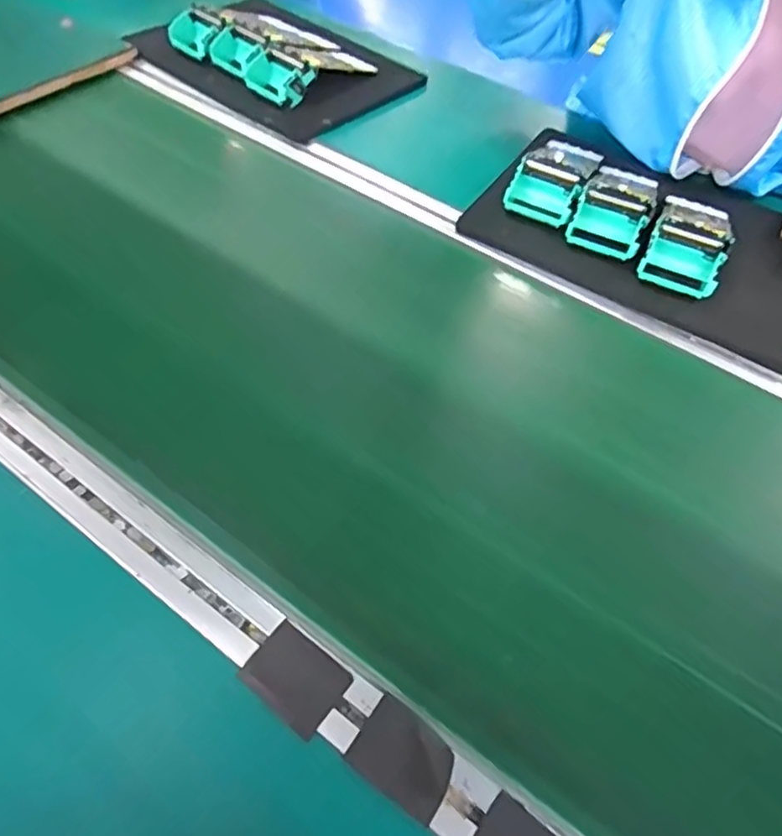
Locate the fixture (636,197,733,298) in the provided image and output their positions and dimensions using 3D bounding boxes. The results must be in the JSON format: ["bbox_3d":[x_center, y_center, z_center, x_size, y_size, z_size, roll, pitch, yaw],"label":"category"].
[{"bbox_3d":[0.285,-0.164,0.601,0.070,0.050,0.067,23,56,11],"label":"fixture"}]

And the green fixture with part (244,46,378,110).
[{"bbox_3d":[-0.100,-0.453,0.798,0.085,0.044,0.169,39,60,21],"label":"green fixture with part"}]

